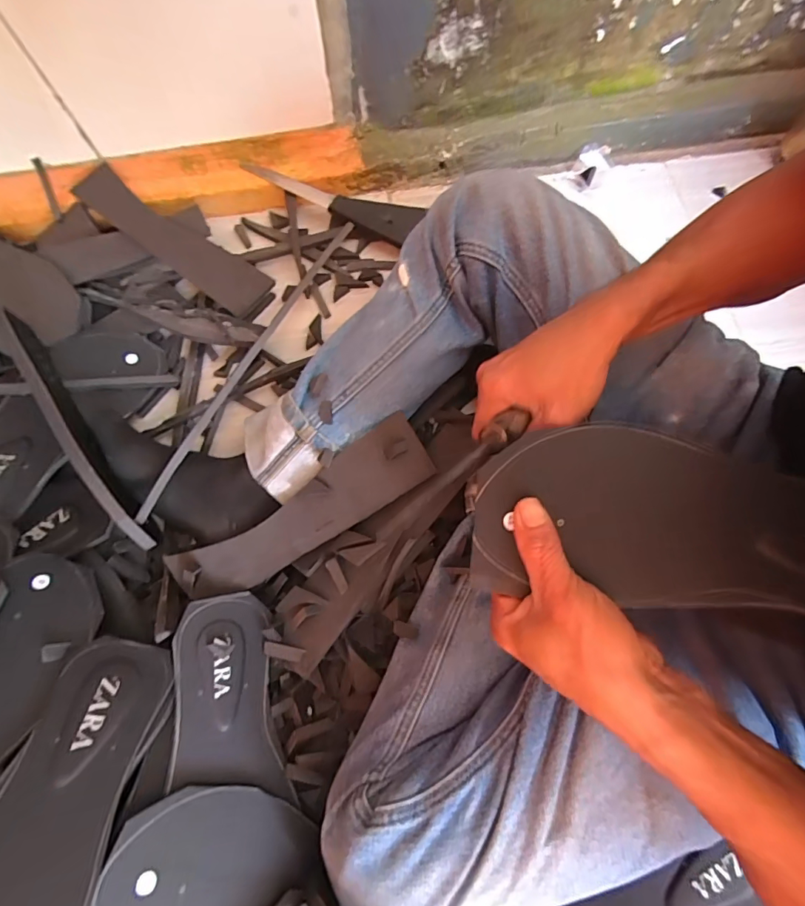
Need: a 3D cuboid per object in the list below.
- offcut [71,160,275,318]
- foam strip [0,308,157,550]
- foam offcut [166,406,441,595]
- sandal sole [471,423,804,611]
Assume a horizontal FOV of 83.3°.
[{"bbox_3d":[-0.280,-0.262,0.555,0.257,0.017,0.063,34,75,-1],"label":"offcut"},{"bbox_3d":[-0.306,-0.028,0.420,0.020,0.080,0.253,-32,74,-9],"label":"foam strip"},{"bbox_3d":[-0.089,0.055,0.427,0.249,0.015,0.070,-33,85,-6],"label":"foam offcut"},{"bbox_3d":[0.159,0.042,0.255,0.228,0.018,0.098,8,72,10],"label":"sandal sole"}]

